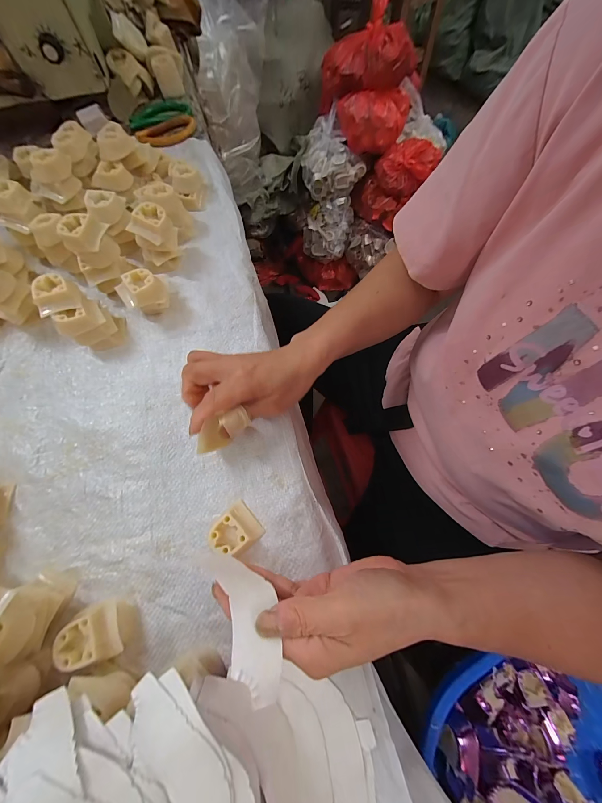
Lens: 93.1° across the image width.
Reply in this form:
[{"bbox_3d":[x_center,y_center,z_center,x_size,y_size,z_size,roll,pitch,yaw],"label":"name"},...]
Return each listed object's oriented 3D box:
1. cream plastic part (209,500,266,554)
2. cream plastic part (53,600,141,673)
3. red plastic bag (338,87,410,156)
[{"bbox_3d":[-0.059,0.115,0.254,0.038,0.016,0.036,-40,74,-12],"label":"cream plastic part"},{"bbox_3d":[-0.160,0.180,0.226,0.044,0.030,0.035,-11,70,-2],"label":"cream plastic part"},{"bbox_3d":[0.234,-0.909,0.914,0.227,0.109,0.128,0,70,0],"label":"red plastic bag"}]

